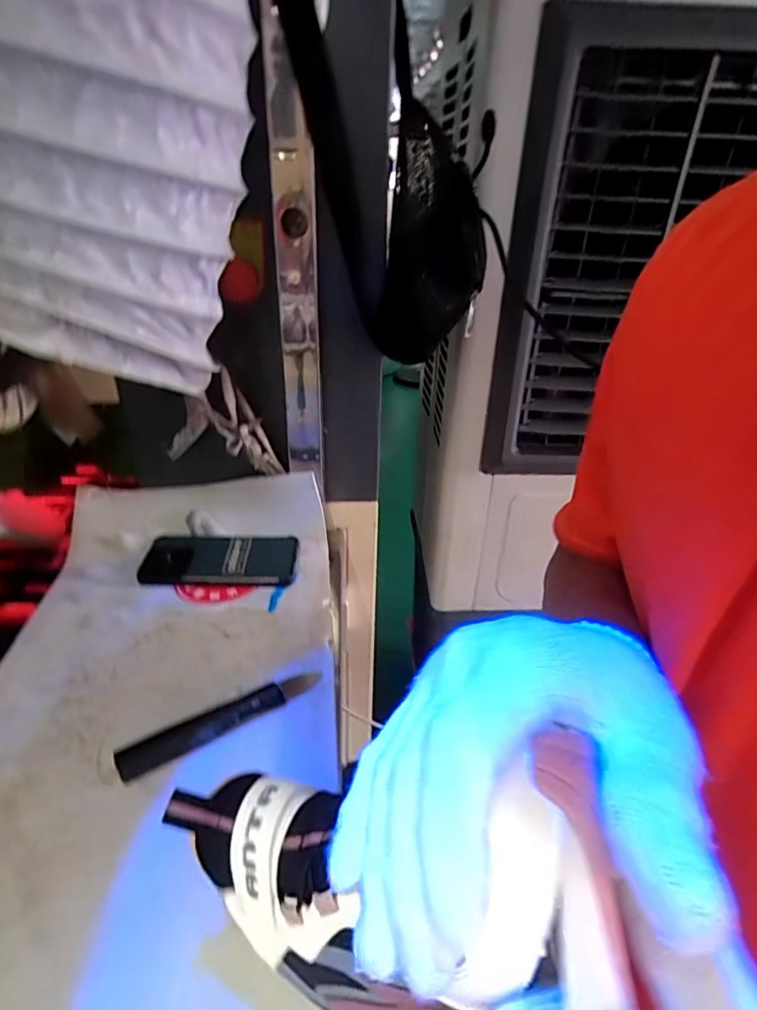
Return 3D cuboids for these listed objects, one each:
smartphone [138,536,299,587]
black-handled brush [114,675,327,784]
[{"bbox_3d":[-0.174,0.060,0.605,0.158,0.014,0.081,2,34,-3],"label":"smartphone"},{"bbox_3d":[-0.124,0.173,0.441,0.162,0.015,0.031,-15,35,-27],"label":"black-handled brush"}]

